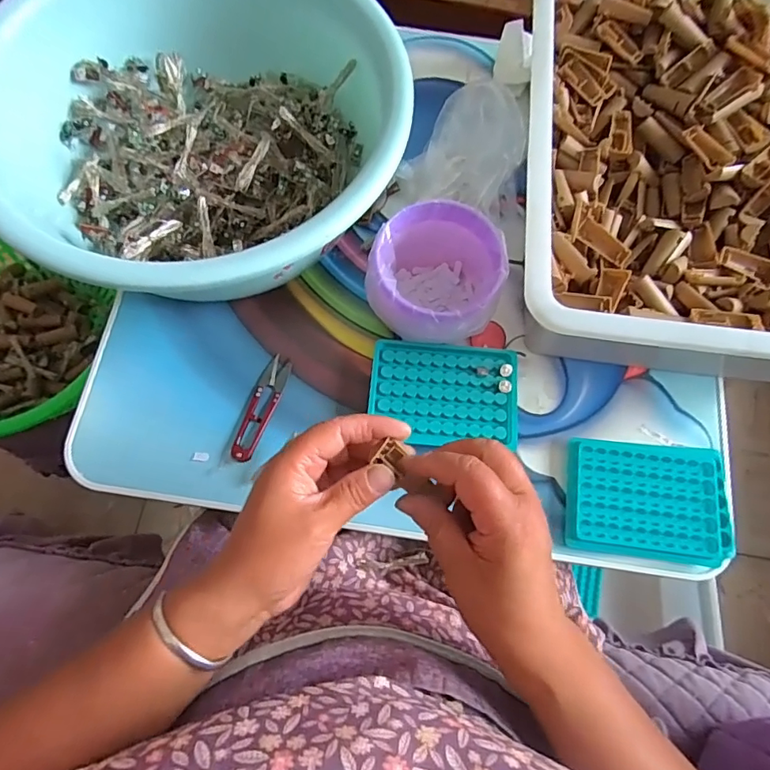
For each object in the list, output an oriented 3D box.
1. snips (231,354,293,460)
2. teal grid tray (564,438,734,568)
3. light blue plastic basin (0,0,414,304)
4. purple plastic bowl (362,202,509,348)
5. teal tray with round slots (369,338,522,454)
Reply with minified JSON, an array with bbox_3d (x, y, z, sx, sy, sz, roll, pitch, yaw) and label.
[{"bbox_3d":[-0.113,0.021,0.459,0.024,0.005,0.100,21,70,5],"label":"snips"},{"bbox_3d":[0.230,0.099,0.437,0.138,0.016,0.097,7,70,0],"label":"teal grid tray"},{"bbox_3d":[-0.161,-0.226,0.459,0.358,0.114,0.341,9,70,1],"label":"light blue plastic basin"},{"bbox_3d":[0.045,-0.091,0.452,0.110,0.086,0.108,1,70,-2],"label":"purple plastic bowl"},{"bbox_3d":[0.053,0.006,0.450,0.128,0.010,0.094,6,70,-1],"label":"teal tray with round slots"}]

